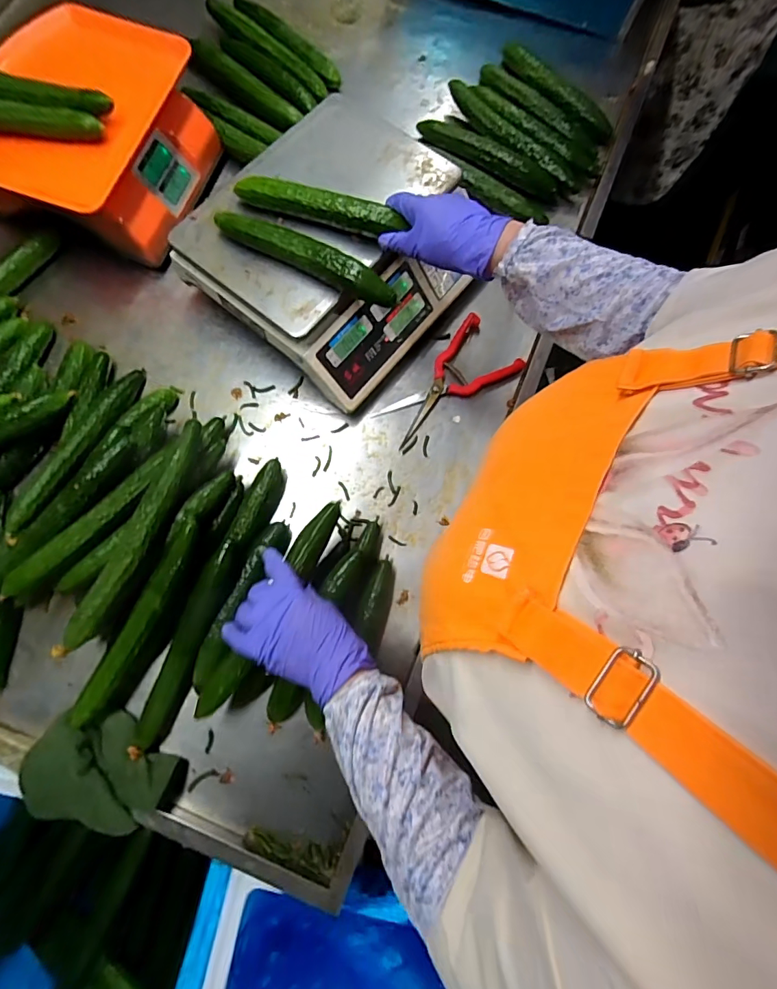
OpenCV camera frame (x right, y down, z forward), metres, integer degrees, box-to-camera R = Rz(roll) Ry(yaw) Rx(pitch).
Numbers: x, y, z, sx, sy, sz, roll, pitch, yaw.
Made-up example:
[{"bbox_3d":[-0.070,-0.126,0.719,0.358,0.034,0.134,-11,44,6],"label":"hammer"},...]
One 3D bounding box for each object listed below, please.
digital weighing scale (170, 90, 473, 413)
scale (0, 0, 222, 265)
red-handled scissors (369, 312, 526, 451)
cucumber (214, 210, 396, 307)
[{"bbox_3d":[-0.065,-0.329,0.586,0.297,0.122,0.325,39,79,7],"label":"digital weighing scale"},{"bbox_3d":[-0.418,-0.495,0.607,0.269,0.128,0.284,17,78,2],"label":"scale"},{"bbox_3d":[0.078,-0.160,0.613,0.210,0.020,0.106,-38,81,-9],"label":"red-handled scissors"},{"bbox_3d":[-0.099,-0.280,0.496,0.231,0.031,0.028,29,78,5],"label":"cucumber"}]

